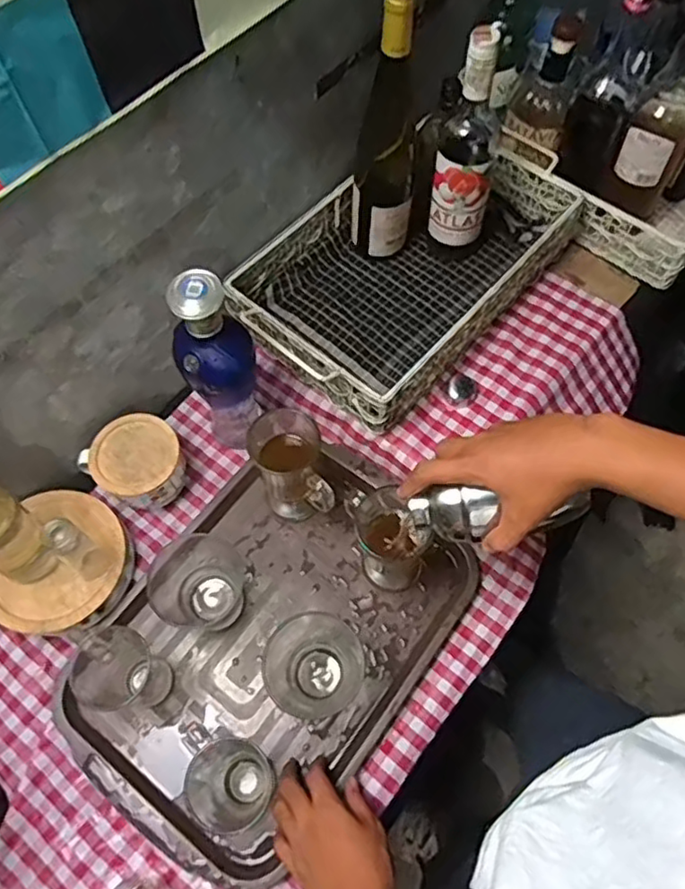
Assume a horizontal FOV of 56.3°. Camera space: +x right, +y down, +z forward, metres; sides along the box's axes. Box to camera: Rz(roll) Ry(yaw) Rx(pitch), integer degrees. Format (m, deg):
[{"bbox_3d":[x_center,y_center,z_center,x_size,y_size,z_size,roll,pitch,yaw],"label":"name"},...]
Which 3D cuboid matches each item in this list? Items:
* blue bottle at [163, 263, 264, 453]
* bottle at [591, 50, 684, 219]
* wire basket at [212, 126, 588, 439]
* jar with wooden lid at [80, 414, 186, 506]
[{"bbox_3d":[-0.129,-0.074,0.687,0.072,0.274,0.061,-13,64,-6],"label":"blue bottle"},{"bbox_3d":[0.374,-0.387,0.737,0.079,0.245,0.098,26,67,13],"label":"bottle"},{"bbox_3d":[0.089,-0.235,0.812,0.254,0.087,0.422,39,70,18],"label":"wire basket"},{"bbox_3d":[-0.232,0.028,0.744,0.096,0.080,0.096,0,63,1],"label":"jar with wooden lid"}]

